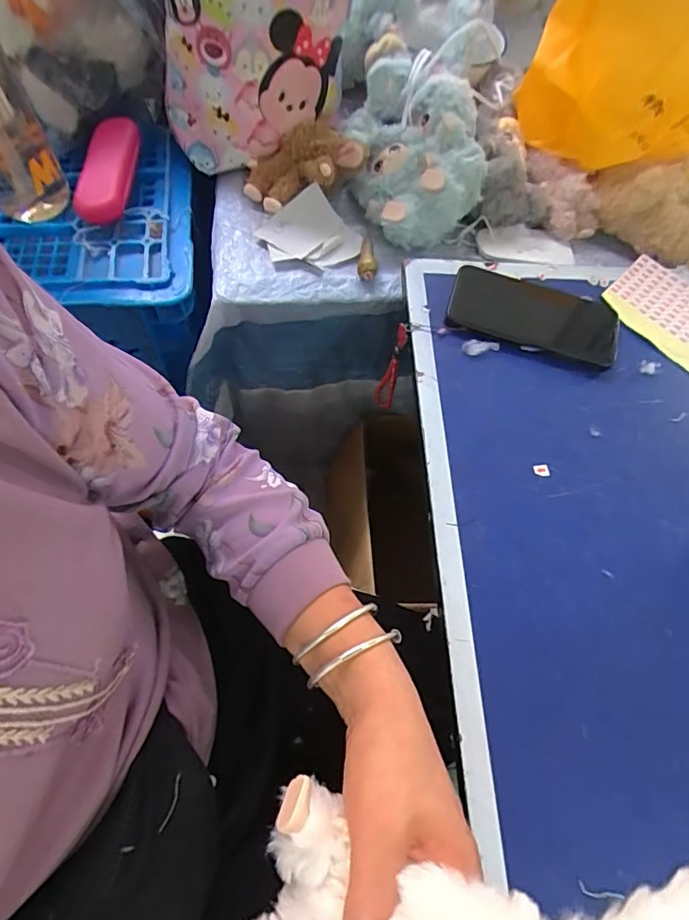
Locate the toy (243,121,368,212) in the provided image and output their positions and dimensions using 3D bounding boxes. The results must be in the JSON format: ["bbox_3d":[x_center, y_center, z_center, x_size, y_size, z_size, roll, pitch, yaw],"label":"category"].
[{"bbox_3d":[-0.048,-0.333,0.563,0.132,0.047,0.079,-20,68,-13],"label":"toy"}]

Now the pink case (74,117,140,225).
[{"bbox_3d":[-0.251,-0.311,0.531,0.050,0.016,0.127,7,77,2],"label":"pink case"}]

